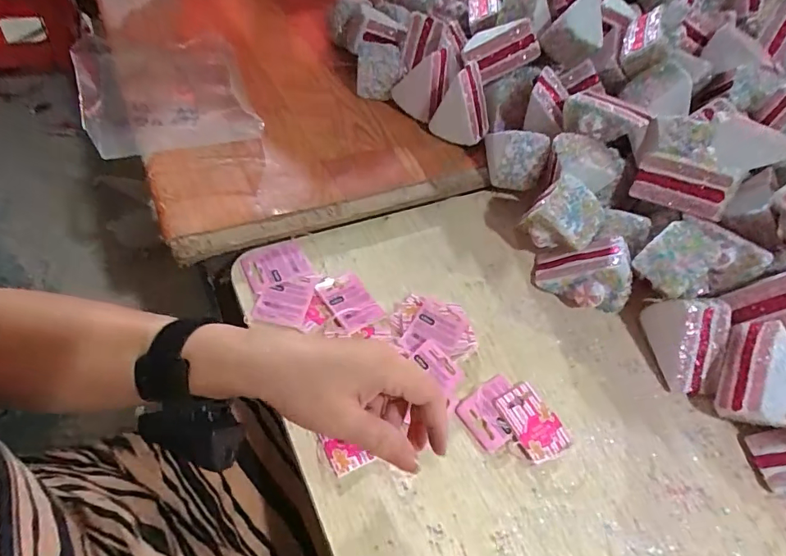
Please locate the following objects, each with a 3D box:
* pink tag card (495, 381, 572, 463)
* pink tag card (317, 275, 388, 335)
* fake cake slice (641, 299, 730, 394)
[{"bbox_3d":[0.119,0.123,0.395,0.041,0.005,0.062,-24,65,-24],"label":"pink tag card"},{"bbox_3d":[-0.041,0.021,0.442,0.047,0.004,0.063,-19,59,-33],"label":"pink tag card"},{"bbox_3d":[0.276,0.059,0.434,0.069,0.052,0.077,11,52,-1],"label":"fake cake slice"}]

